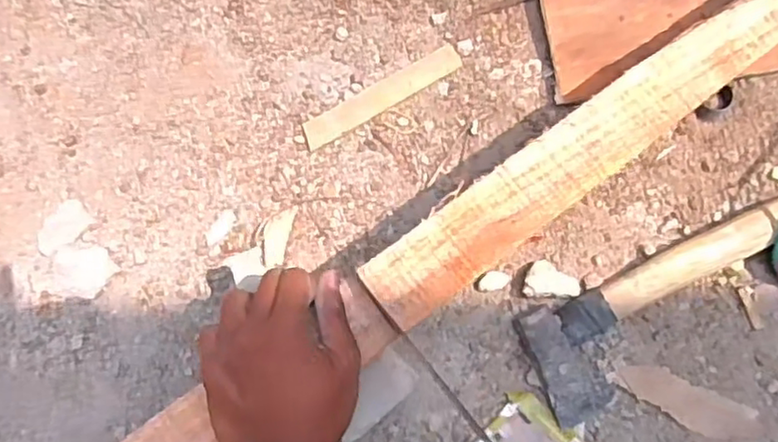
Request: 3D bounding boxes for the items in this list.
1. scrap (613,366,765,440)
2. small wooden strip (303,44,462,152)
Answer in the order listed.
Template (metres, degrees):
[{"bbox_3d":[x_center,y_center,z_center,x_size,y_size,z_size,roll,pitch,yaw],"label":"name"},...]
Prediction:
[{"bbox_3d":[0.256,0.156,0.561,0.124,0.012,0.036,27,79,4],"label":"scrap"},{"bbox_3d":[-0.005,-0.116,0.605,0.161,0.005,0.025,-31,81,-8],"label":"small wooden strip"}]

